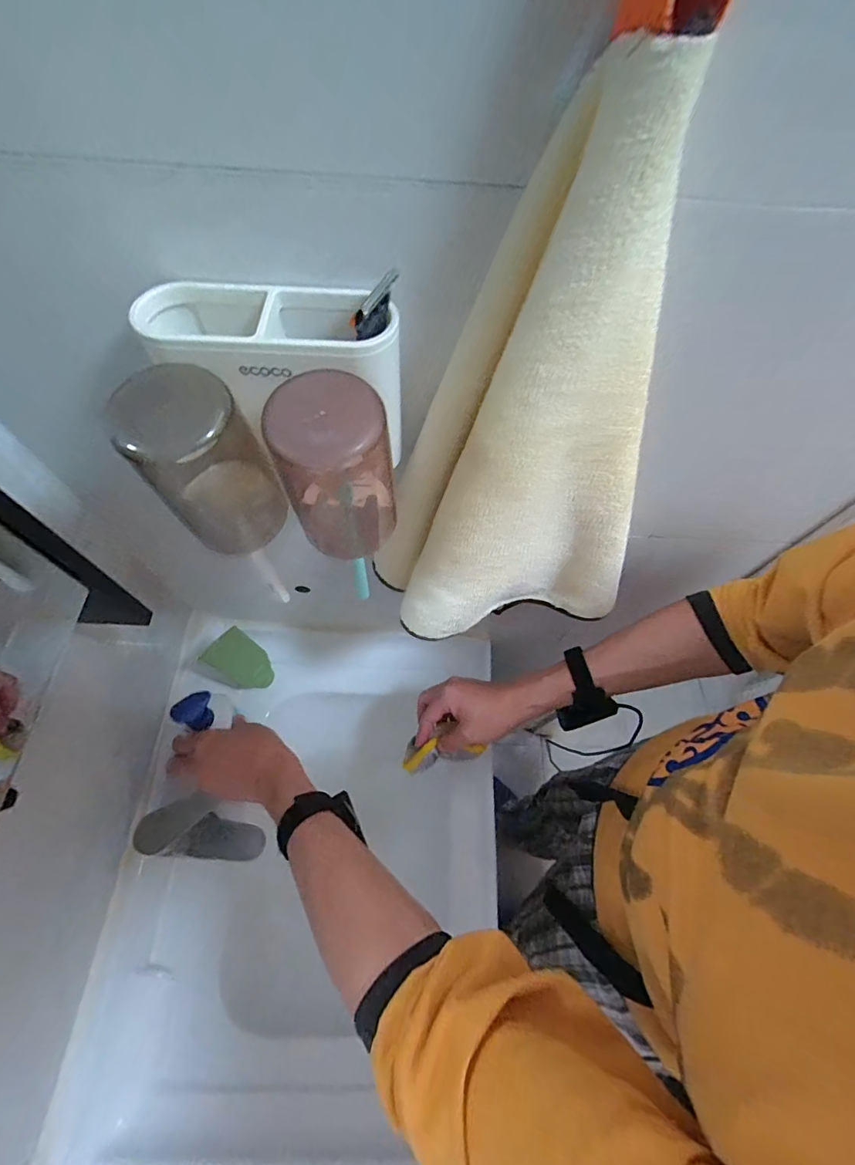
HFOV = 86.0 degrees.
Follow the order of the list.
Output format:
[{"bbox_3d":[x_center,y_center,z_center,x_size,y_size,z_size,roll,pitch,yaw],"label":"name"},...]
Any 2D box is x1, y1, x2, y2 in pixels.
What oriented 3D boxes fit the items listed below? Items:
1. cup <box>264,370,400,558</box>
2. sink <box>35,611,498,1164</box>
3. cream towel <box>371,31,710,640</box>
[{"bbox_3d":[-0.055,-0.066,0.288,0.067,0.118,0.055,-18,66,-12],"label":"cup"},{"bbox_3d":[-0.156,0.361,0.649,0.464,0.152,0.611,4,63,-1],"label":"sink"},{"bbox_3d":[0.075,-0.067,0.326,0.201,0.373,0.115,-16,65,-11],"label":"cream towel"}]

